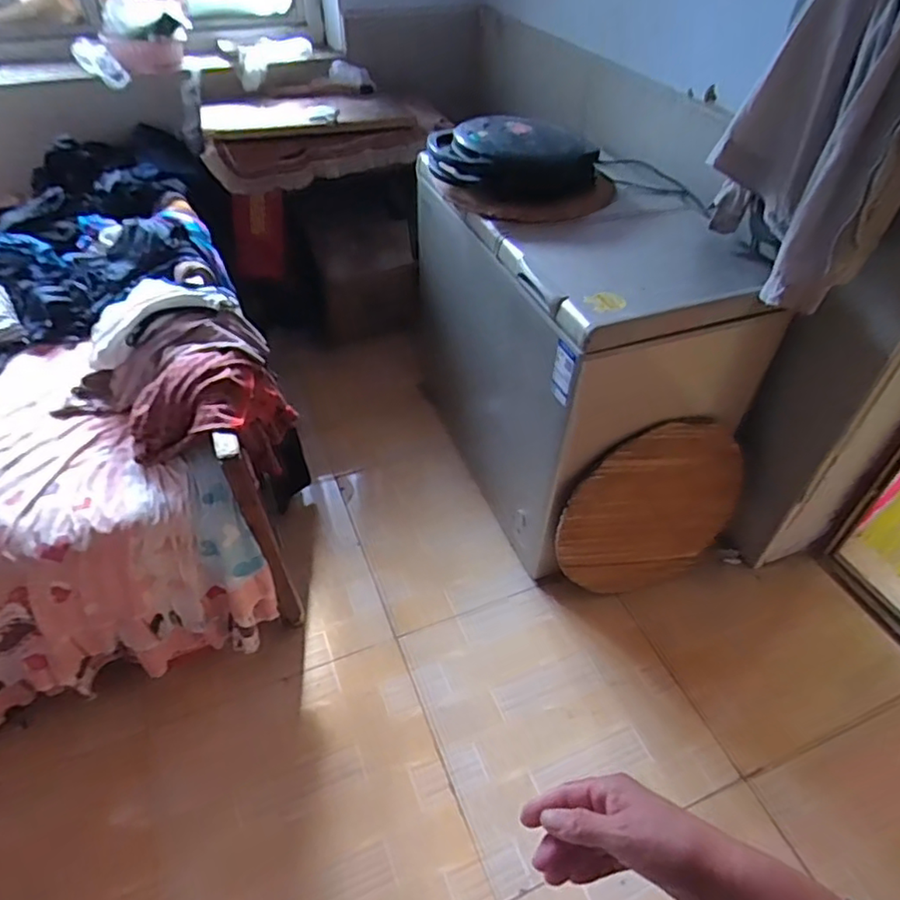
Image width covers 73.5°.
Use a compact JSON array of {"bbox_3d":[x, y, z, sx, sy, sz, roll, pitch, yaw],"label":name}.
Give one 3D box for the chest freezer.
[{"bbox_3d":[0.307,-0.299,1.674,0.543,0.806,0.940,-17,48,-18],"label":"chest freezer"}]

